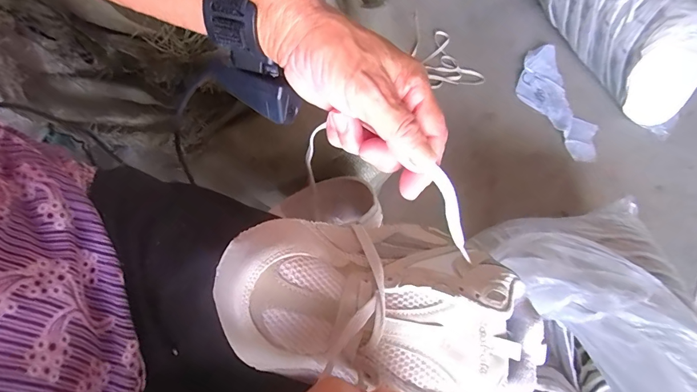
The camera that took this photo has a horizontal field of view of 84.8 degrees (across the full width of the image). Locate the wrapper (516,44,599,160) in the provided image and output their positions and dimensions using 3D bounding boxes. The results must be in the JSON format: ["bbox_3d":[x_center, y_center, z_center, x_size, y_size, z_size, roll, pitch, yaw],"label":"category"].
[{"bbox_3d":[0.463,-0.208,0.844,0.122,0.029,0.302,-12,67,-9],"label":"wrapper"}]

